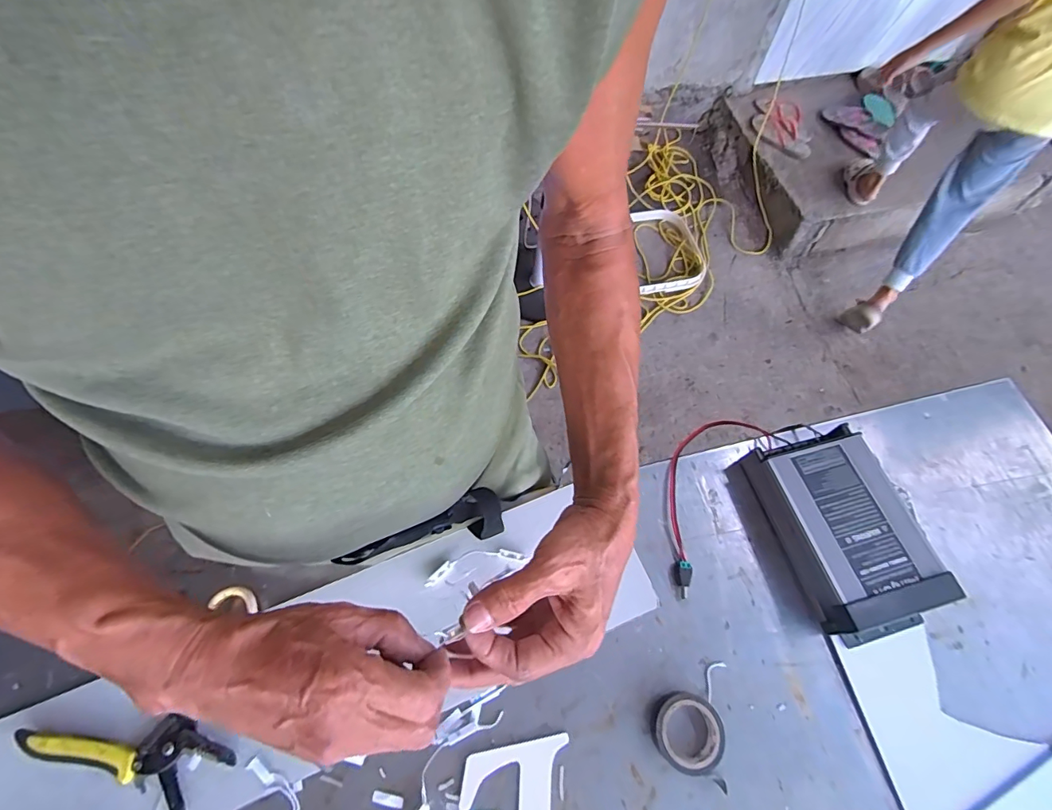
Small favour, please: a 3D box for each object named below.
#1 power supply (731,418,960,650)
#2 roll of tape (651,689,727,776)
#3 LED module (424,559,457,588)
[{"bbox_3d":[0.307,0.120,0.453,0.118,0.051,0.189,-19,68,-10],"label":"power supply"},{"bbox_3d":[0.138,0.277,0.395,0.057,0.019,0.056,1,66,-2],"label":"roll of tape"},{"bbox_3d":[-0.082,0.161,0.446,0.035,0.004,0.011,-41,74,-18],"label":"LED module"}]

